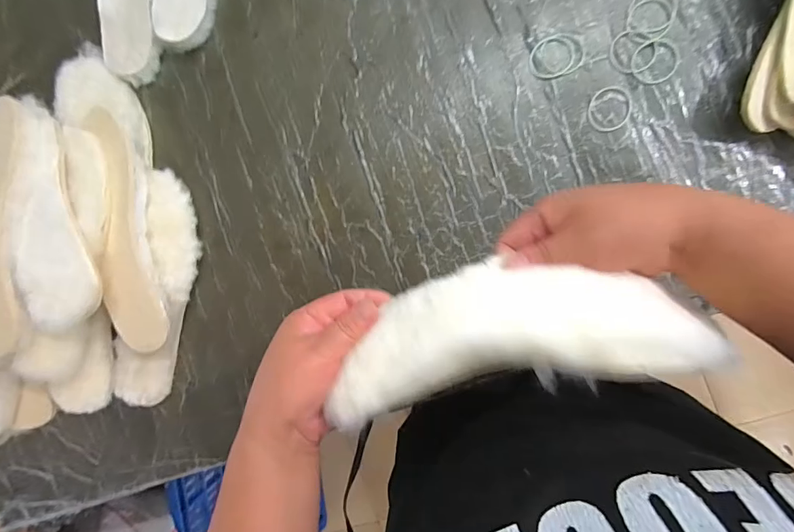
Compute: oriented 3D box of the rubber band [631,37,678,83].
[{"bbox_3d":[0.247,-0.196,0.401,0.043,0.004,0.040,-16,91,10],"label":"rubber band"}]

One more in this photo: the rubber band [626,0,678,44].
[{"bbox_3d":[0.244,-0.240,0.401,0.043,0.004,0.050,7,94,9],"label":"rubber band"}]

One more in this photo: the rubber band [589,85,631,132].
[{"bbox_3d":[0.206,-0.152,0.406,0.038,0.004,0.042,-8,92,10],"label":"rubber band"}]

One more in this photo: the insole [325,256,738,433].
[{"bbox_3d":[0.067,0.040,0.248,0.229,0.070,0.078,-11,92,12],"label":"insole"}]

